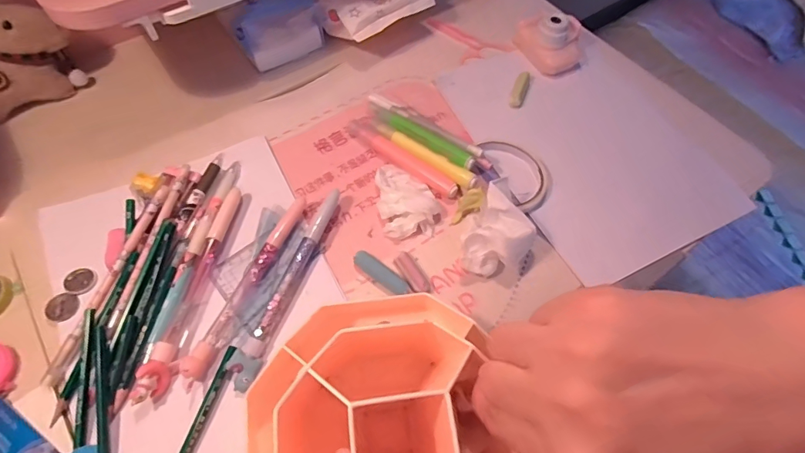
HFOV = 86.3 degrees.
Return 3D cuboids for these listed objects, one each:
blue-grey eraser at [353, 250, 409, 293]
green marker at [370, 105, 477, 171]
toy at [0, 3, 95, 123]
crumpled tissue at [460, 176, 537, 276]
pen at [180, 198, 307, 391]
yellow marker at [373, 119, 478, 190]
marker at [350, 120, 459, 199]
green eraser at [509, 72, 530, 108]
[{"bbox_3d":[-0.018,0.041,0.375,0.055,0.011,0.018,38,66,17],"label":"blue-grey eraser"},{"bbox_3d":[0.015,-0.093,0.440,0.131,0.022,0.017,38,66,17],"label":"green marker"},{"bbox_3d":[-0.400,-0.162,0.428,0.127,0.100,0.045,-32,67,-18],"label":"toy"},{"bbox_3d":[0.084,0.009,0.375,0.057,0.046,0.069,23,63,10],"label":"crumpled tissue"},{"bbox_3d":[-0.131,0.046,0.361,0.020,0.017,0.173,22,63,10],"label":"pen"},{"bbox_3d":[0.019,-0.074,0.431,0.129,0.020,0.017,39,67,18],"label":"yellow marker"},{"bbox_3d":[-0.002,-0.069,0.433,0.135,0.015,0.017,38,67,17],"label":"marker"},{"bbox_3d":[0.134,-0.156,0.485,0.015,0.012,0.045,21,75,9],"label":"green eraser"}]

